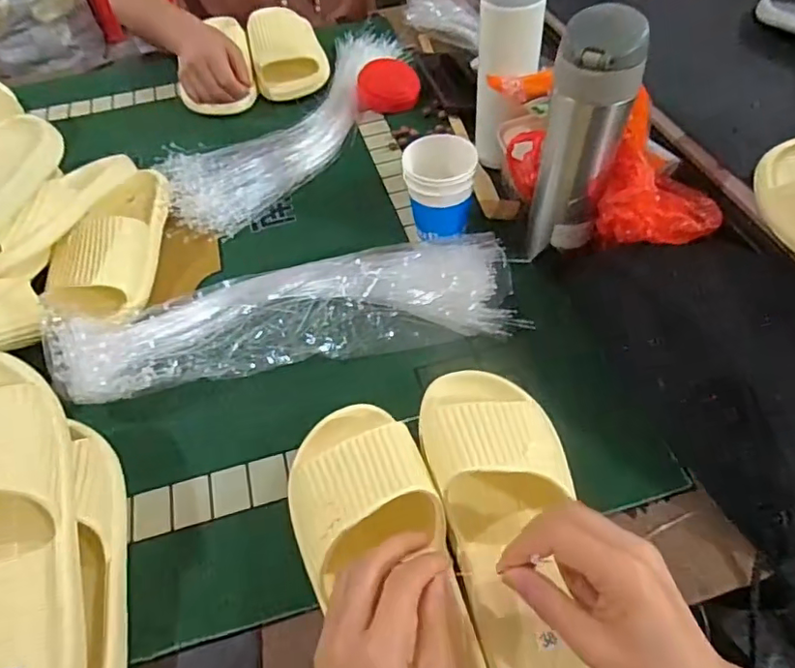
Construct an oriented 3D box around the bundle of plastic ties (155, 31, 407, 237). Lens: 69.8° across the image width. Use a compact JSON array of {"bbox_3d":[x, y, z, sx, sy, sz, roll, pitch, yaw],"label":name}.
[{"bbox_3d":[-0.130,-0.296,0.761,0.158,0.030,0.462,25,59,23],"label":"bundle of plastic ties"}]

